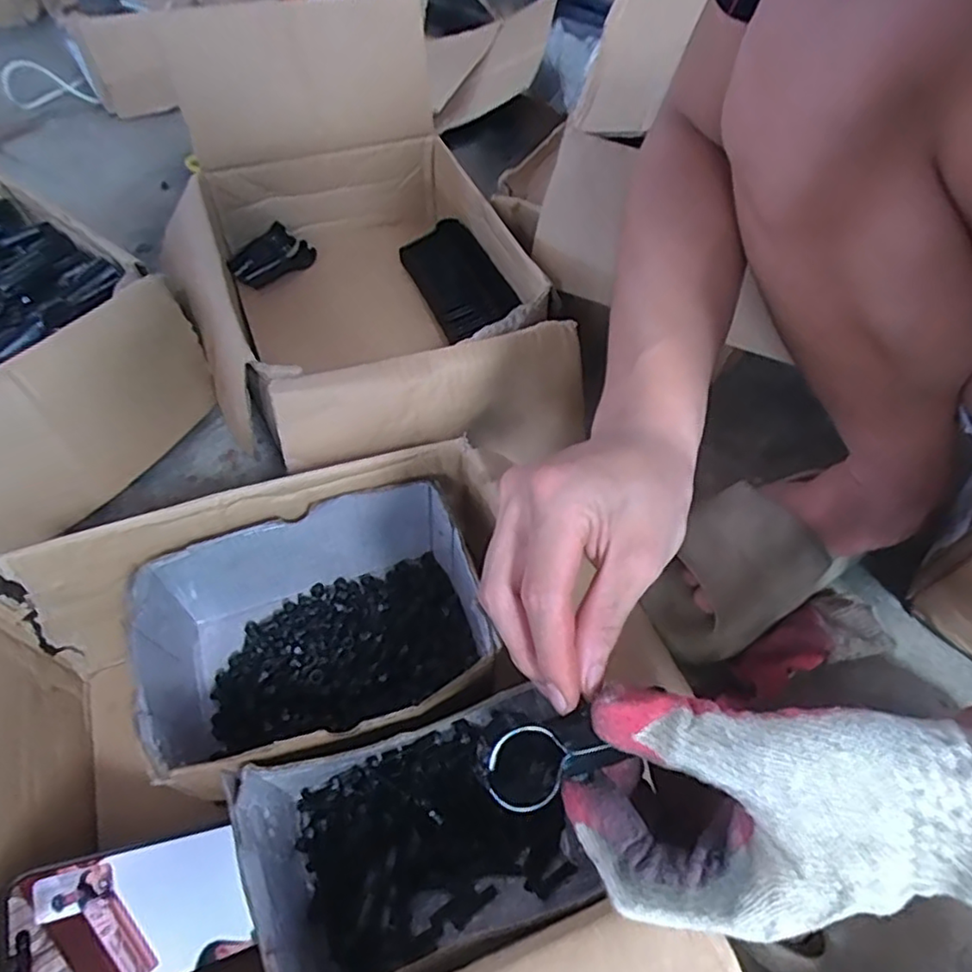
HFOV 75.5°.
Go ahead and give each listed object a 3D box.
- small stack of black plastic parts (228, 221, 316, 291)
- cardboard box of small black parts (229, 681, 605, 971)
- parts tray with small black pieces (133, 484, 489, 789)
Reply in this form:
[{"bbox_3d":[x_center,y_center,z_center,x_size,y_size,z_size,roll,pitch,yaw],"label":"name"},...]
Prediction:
[{"bbox_3d":[-0.242,-0.260,0.715,0.058,0.032,0.085,30,56,20],"label":"small stack of black plastic parts"},{"bbox_3d":[-0.035,0.206,0.356,0.176,0.097,0.117,-14,53,-13],"label":"cardboard box of small black parts"},{"bbox_3d":[-0.111,0.104,0.424,0.205,0.100,0.149,-14,53,-12],"label":"parts tray with small black pieces"}]

